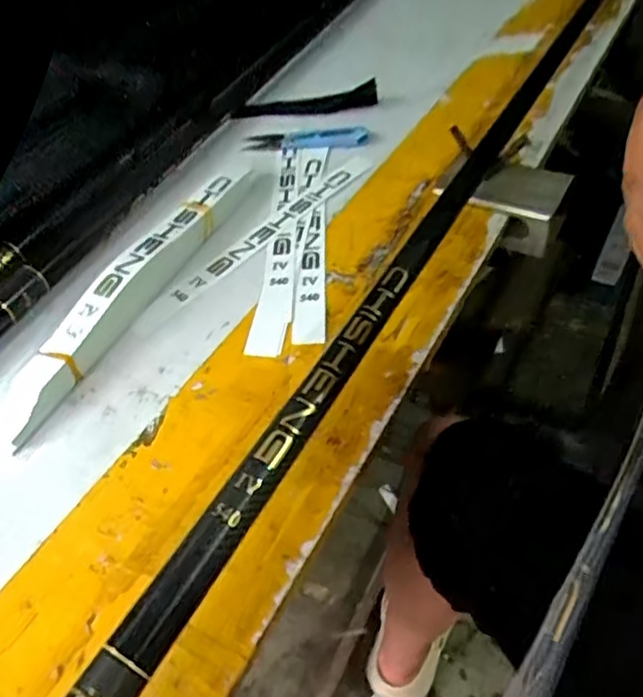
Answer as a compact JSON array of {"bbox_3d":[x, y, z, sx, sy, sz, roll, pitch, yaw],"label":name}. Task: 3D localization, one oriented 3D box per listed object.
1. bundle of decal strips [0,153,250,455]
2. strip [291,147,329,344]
[{"bbox_3d":[-0.113,-0.049,0.386,0.029,0.029,0.253,16,52,18],"label":"bundle of decal strips"},{"bbox_3d":[-0.008,-0.082,0.421,0.021,0.004,0.208,-2,49,2],"label":"strip"}]

